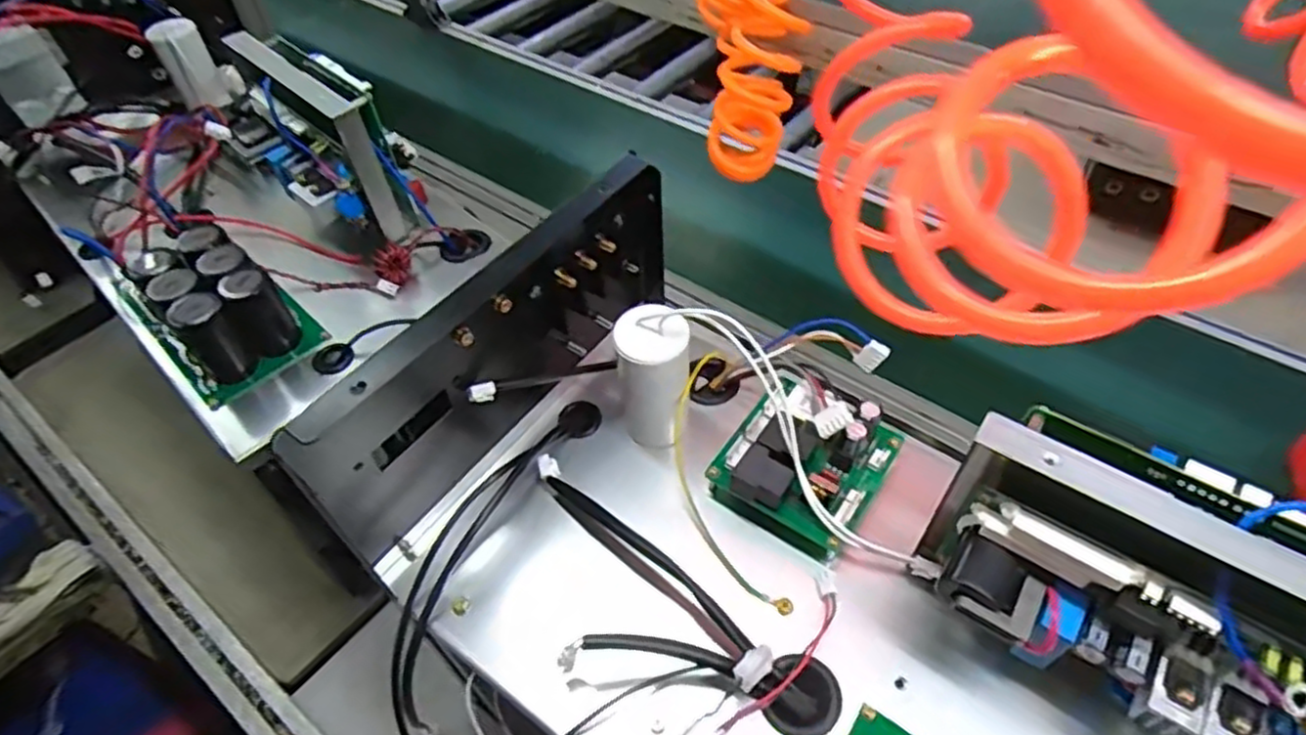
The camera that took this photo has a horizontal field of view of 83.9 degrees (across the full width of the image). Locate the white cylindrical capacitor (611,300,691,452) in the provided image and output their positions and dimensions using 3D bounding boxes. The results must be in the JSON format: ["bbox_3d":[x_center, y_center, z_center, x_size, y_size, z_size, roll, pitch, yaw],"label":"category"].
[{"bbox_3d":[0.000,0.007,0.455,0.045,0.103,0.036,-3,49,0],"label":"white cylindrical capacitor"}]

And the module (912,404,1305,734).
[{"bbox_3d":[0.218,0.101,0.318,0.179,0.119,0.076,27,55,23],"label":"module"}]

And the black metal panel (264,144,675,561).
[{"bbox_3d":[-0.086,-0.014,0.435,0.031,0.149,0.269,37,58,17],"label":"black metal panel"}]

